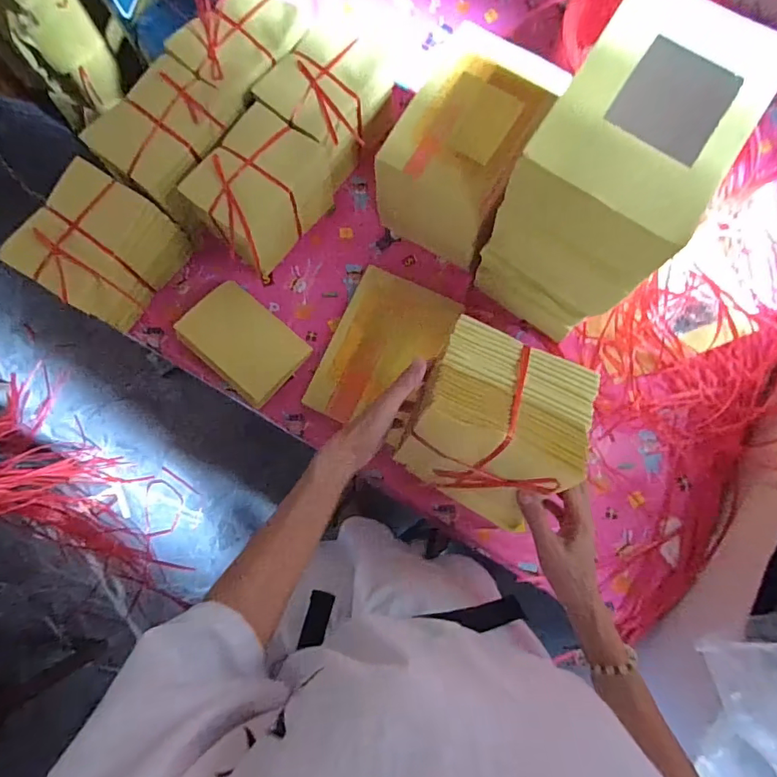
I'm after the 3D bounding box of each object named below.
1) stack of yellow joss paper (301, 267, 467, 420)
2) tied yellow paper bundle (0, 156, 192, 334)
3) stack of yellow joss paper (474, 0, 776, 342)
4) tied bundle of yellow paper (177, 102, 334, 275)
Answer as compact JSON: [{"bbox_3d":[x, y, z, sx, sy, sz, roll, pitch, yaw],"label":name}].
[{"bbox_3d":[-0.006,-0.051,0.702,0.152,0.027,0.227,24,81,3],"label":"stack of yellow joss paper"},{"bbox_3d":[-0.386,-0.187,0.650,0.124,0.121,0.165,29,81,4],"label":"tied yellow paper bundle"},{"bbox_3d":[0.246,-0.233,0.574,0.159,0.296,0.236,33,81,5],"label":"stack of yellow joss paper"},{"bbox_3d":[-0.179,-0.269,0.679,0.127,0.131,0.178,34,81,5],"label":"tied bundle of yellow paper"}]

